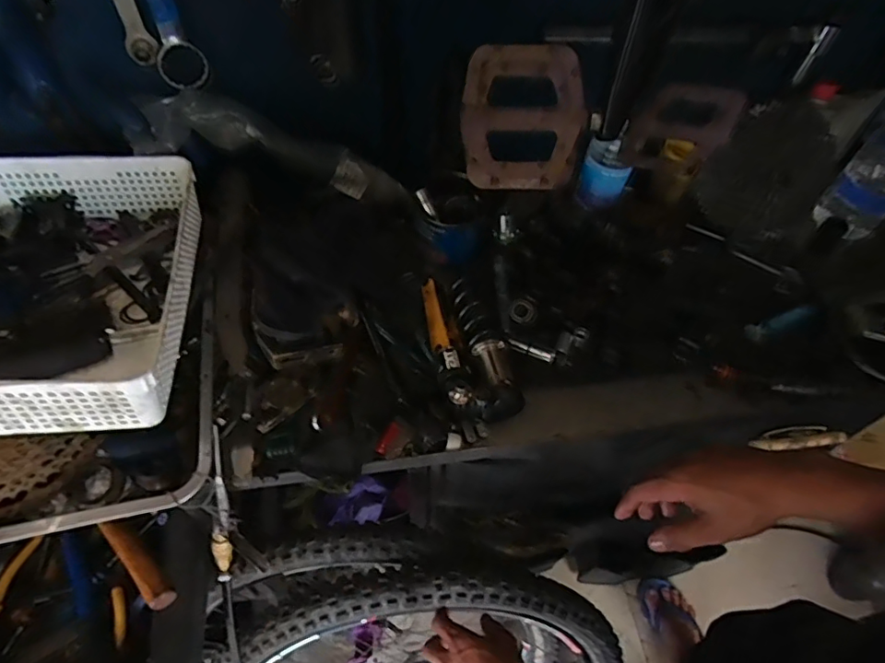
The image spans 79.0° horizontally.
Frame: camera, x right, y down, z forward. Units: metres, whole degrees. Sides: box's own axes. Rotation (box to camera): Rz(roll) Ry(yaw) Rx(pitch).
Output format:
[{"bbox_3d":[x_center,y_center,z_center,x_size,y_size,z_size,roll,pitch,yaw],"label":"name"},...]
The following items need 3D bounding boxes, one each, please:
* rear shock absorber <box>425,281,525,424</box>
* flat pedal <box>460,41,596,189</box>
[{"bbox_3d":[0.028,0.006,0.655,0.088,0.048,0.215,-10,56,-10],"label":"rear shock absorber"},{"bbox_3d":[0.067,-0.175,0.435,0.100,0.014,0.111,3,95,4],"label":"flat pedal"}]

